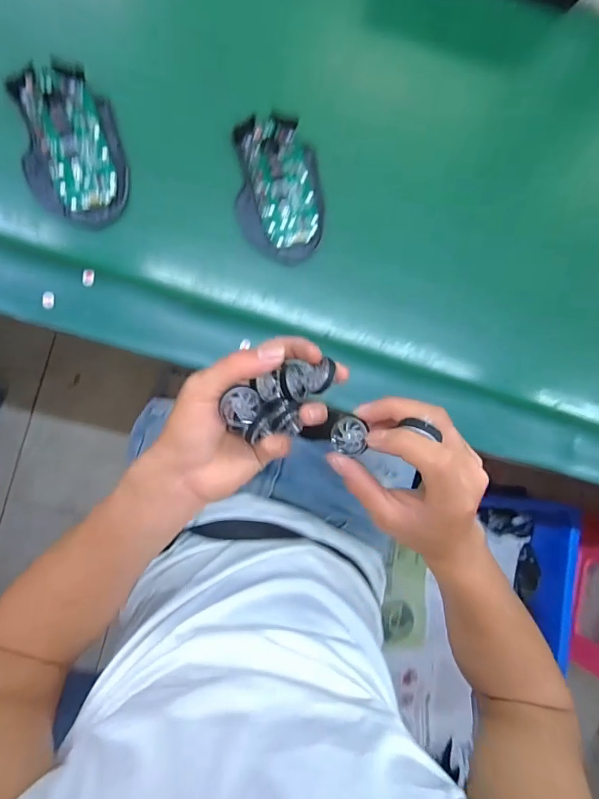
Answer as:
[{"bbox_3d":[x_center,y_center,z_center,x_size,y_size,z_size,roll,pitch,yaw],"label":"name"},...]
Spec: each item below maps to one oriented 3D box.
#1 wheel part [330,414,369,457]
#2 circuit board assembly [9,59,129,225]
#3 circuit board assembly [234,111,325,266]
[{"bbox_3d":[0.033,0.024,0.287,0.023,0.010,0.024,13,95,13],"label":"wheel part"},{"bbox_3d":[-0.175,-0.195,0.333,0.071,0.021,0.115,-8,92,-9],"label":"circuit board assembly"},{"bbox_3d":[-0.015,-0.176,0.362,0.072,0.025,0.113,-2,91,-9],"label":"circuit board assembly"}]

